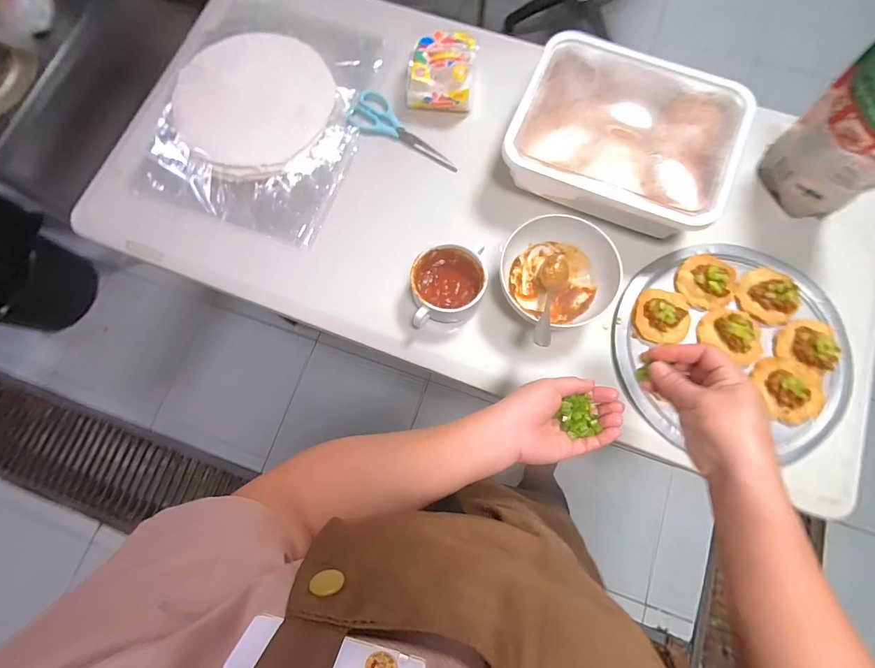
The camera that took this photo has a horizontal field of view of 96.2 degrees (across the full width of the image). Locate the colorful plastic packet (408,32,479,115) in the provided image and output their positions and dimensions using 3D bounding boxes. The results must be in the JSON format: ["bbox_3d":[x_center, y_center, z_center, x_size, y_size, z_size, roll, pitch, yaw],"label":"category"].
[{"bbox_3d":[0.006,-0.424,0.643,0.118,0.075,0.097,-1,76,1],"label":"colorful plastic packet"}]

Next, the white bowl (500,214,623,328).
[{"bbox_3d":[0.162,-0.082,0.550,0.155,0.070,0.153,0,76,1],"label":"white bowl"}]

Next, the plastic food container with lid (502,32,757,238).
[{"bbox_3d":[0.270,-0.287,0.576,0.308,0.069,0.267,22,78,6],"label":"plastic food container with lid"}]

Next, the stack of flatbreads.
[{"bbox_3d":[-0.298,-0.385,0.645,0.250,0.022,0.255,-32,78,-6],"label":"stack of flatbreads"}]

